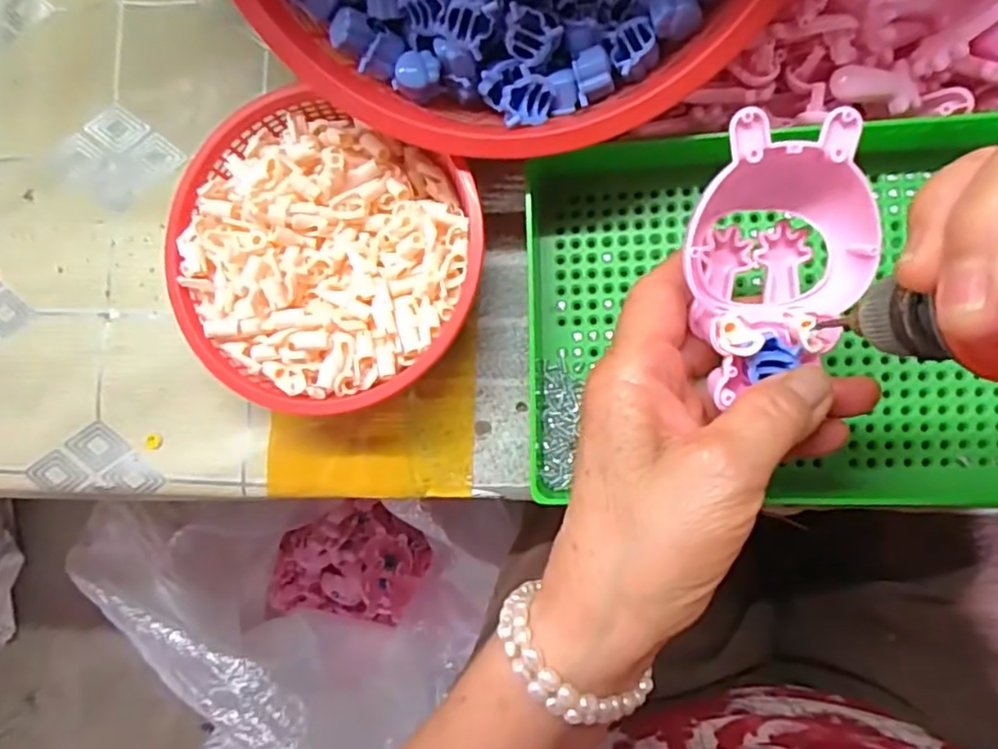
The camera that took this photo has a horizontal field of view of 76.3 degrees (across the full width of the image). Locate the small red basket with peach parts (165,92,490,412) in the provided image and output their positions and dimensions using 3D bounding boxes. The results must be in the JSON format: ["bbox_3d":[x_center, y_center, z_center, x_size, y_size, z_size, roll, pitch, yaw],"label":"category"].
[{"bbox_3d":[-0.075,-0.049,0.284,0.135,0.053,0.123,0,87,8],"label":"small red basket with peach parts"}]

